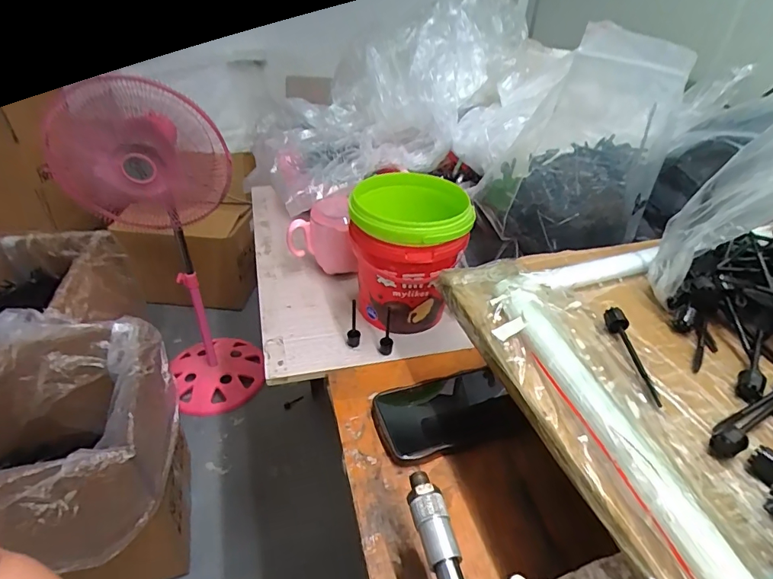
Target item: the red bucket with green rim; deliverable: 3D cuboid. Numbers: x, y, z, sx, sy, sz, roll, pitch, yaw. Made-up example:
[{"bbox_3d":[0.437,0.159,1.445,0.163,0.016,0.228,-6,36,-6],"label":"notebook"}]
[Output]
[{"bbox_3d":[0.022,-0.036,0.538,0.126,0.153,0.125,0,37,-4],"label":"red bucket with green rim"}]

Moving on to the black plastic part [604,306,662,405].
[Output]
[{"bbox_3d":[0.174,0.043,0.323,0.014,0.015,0.080,3,37,0],"label":"black plastic part"}]

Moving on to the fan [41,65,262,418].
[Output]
[{"bbox_3d":[-0.533,-0.064,1.140,0.331,0.839,0.279,-16,41,-24],"label":"fan"}]

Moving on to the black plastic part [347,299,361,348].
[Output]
[{"bbox_3d":[-0.037,0.037,0.512,0.015,0.060,0.017,0,37,-4],"label":"black plastic part"}]

